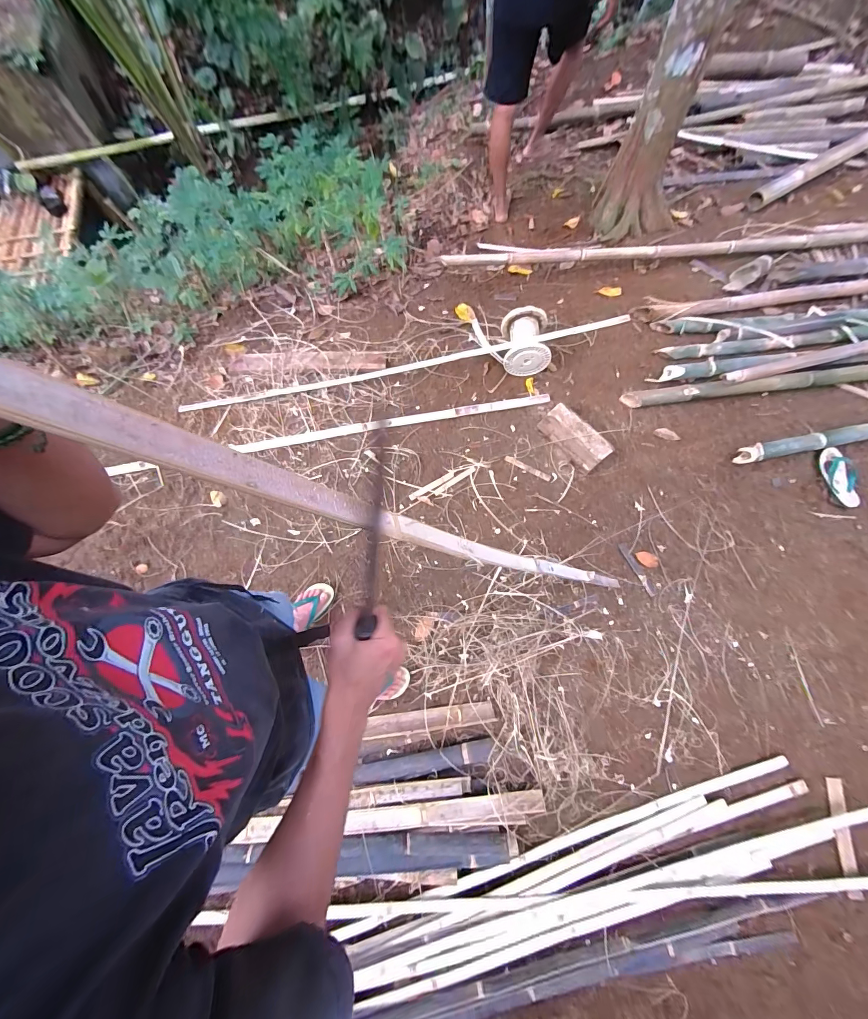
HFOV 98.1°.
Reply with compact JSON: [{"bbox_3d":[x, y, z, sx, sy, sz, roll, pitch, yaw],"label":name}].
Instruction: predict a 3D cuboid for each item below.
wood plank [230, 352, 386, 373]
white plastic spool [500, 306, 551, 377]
[{"bbox_3d":[-0.579,-0.684,1.740,0.705,0.020,0.105,1,72,3],"label":"wood plank"},{"bbox_3d":[0.402,-0.735,1.664,0.198,0.180,0.230,-1,74,1],"label":"white plastic spool"}]

